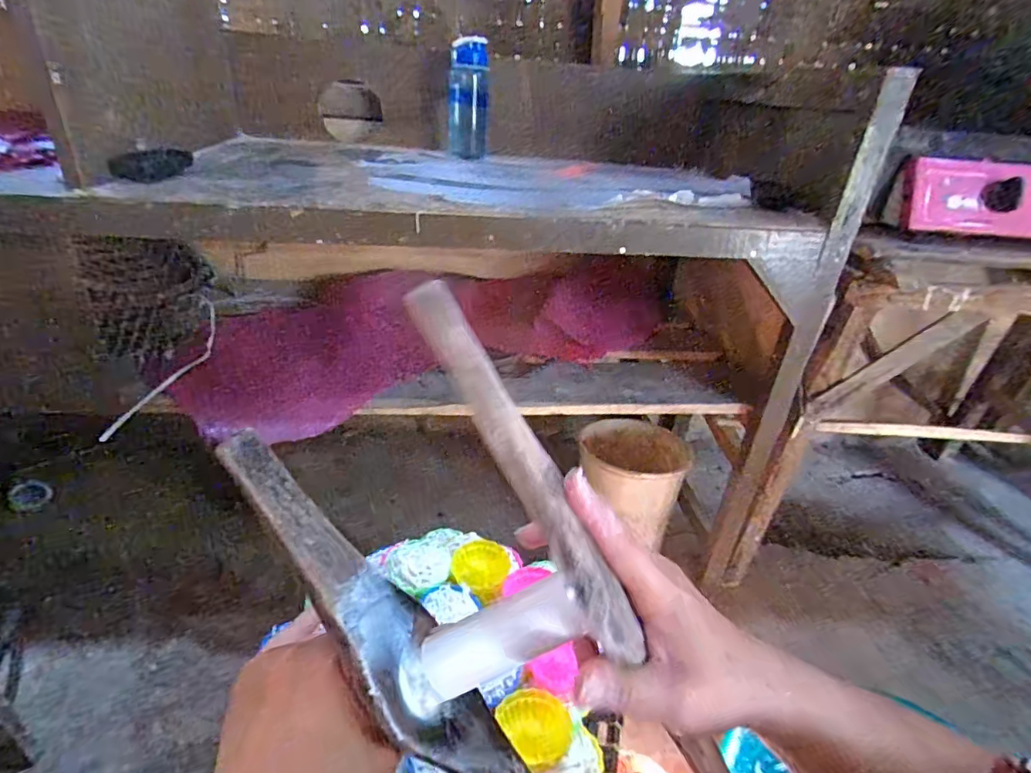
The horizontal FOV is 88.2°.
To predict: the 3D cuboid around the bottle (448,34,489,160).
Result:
[{"bbox_3d":[-0.086,-0.530,0.989,0.071,0.189,0.058,-6,33,-17],"label":"bottle"}]

